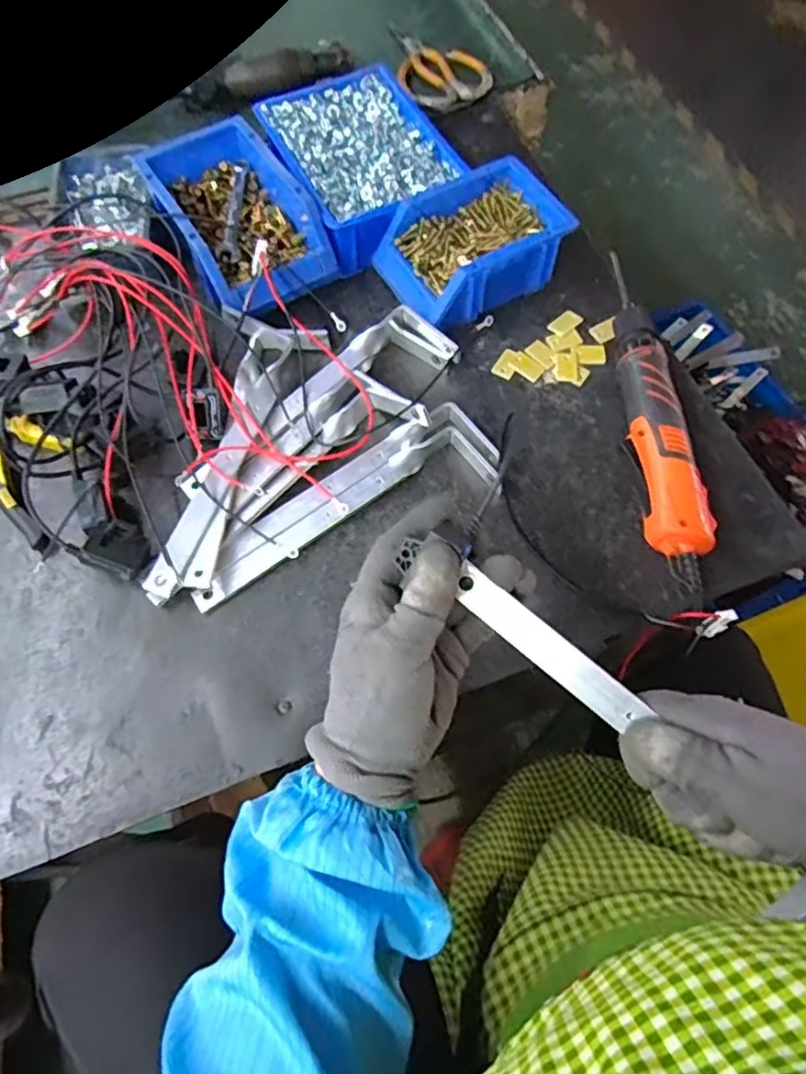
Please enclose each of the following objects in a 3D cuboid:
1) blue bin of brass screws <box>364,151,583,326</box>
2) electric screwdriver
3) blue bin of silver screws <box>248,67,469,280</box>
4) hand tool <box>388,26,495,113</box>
[{"bbox_3d":[0.058,-0.264,0.571,0.149,0.069,0.120,-32,70,-13],"label":"blue bin of brass screws"},{"bbox_3d":[0.200,-0.109,0.517,0.048,0.041,0.323,-4,66,-2],"label":"electric screwdriver"},{"bbox_3d":[-0.042,-0.369,0.623,0.146,0.058,0.195,-27,69,-11],"label":"blue bin of silver screws"},{"bbox_3d":[0.029,-0.555,0.727,0.096,0.019,0.174,-24,68,-10],"label":"hand tool"}]

